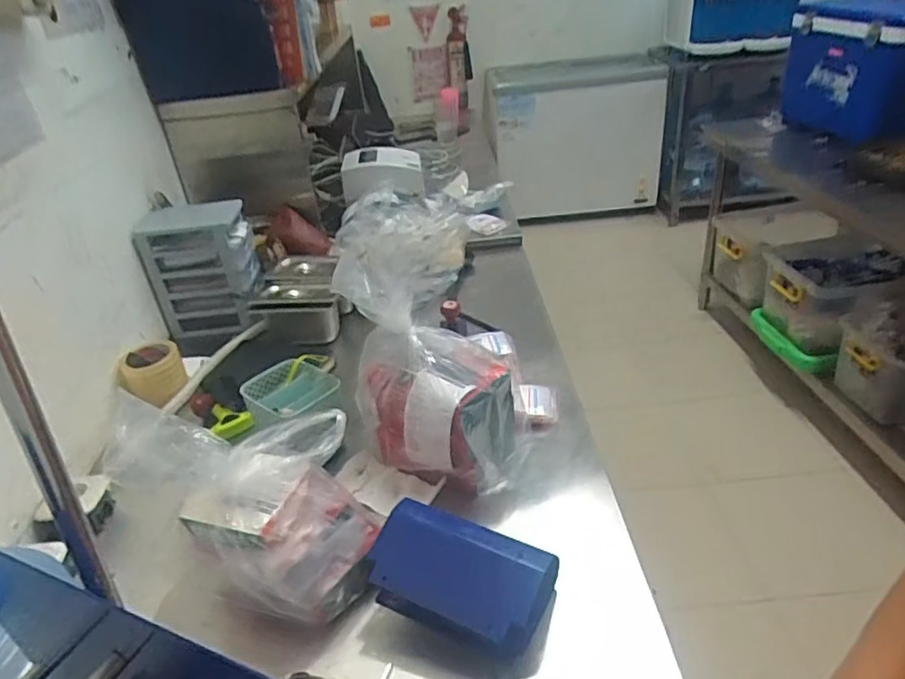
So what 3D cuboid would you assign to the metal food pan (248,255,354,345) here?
[{"bbox_3d":[-0.301,-0.080,1.265,0.189,0.103,0.221,-5,32,2],"label":"metal food pan"}]

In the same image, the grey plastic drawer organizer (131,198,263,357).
[{"bbox_3d":[-0.507,-0.131,1.290,0.189,0.273,0.153,-6,32,1],"label":"grey plastic drawer organizer"}]

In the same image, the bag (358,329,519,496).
[{"bbox_3d":[-0.026,0.103,0.860,0.218,0.198,0.132,-6,32,2],"label":"bag"}]

